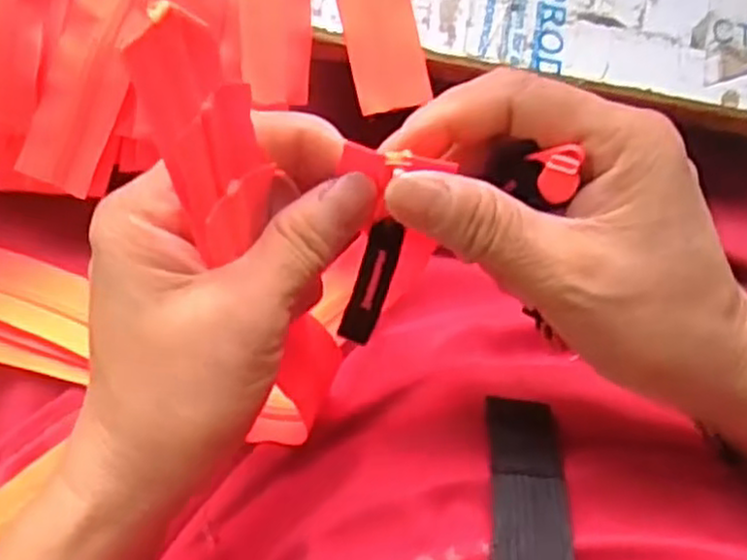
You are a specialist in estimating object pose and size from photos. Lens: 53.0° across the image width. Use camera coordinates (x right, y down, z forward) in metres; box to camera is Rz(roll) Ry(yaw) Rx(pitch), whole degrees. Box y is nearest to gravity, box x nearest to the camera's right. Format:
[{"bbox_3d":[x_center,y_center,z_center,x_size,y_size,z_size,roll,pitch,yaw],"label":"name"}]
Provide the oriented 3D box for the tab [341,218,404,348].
[{"bbox_3d":[-0.001,0.001,0.246,0.011,0.004,0.044,14,110,-7],"label":"tab"}]

